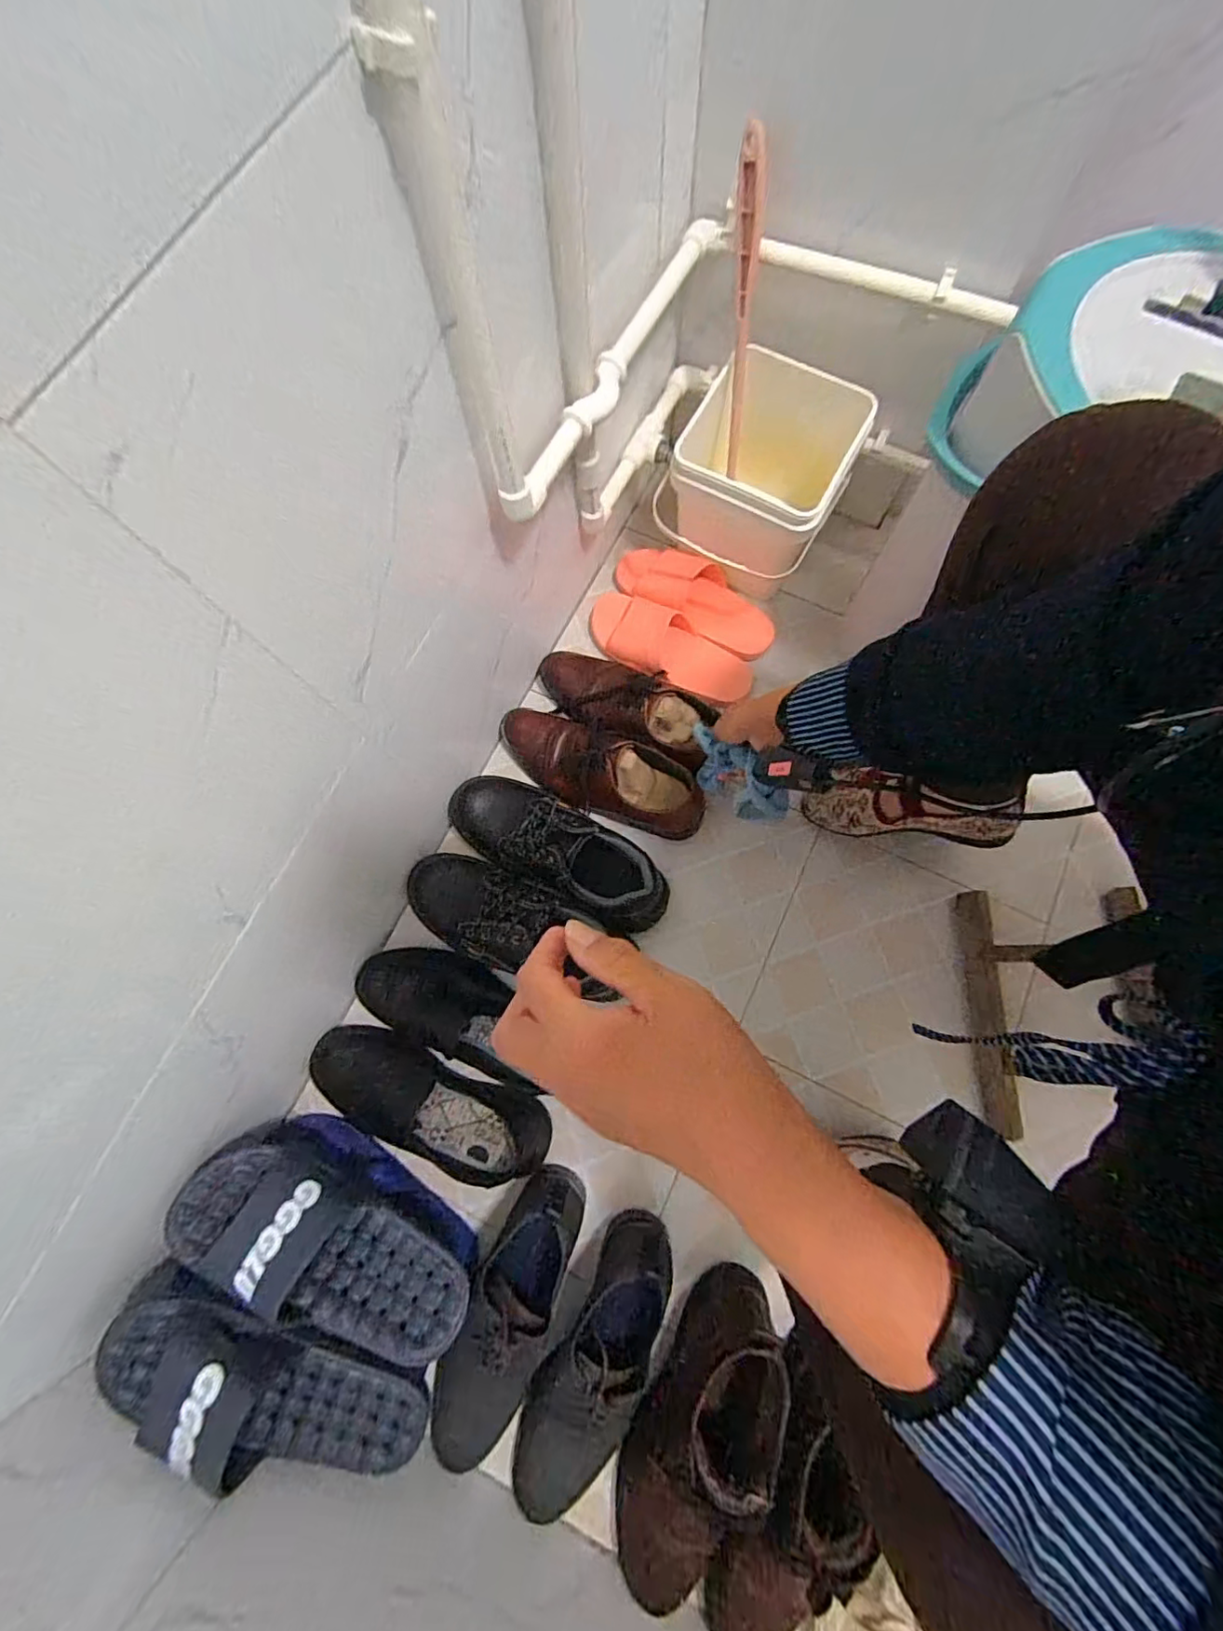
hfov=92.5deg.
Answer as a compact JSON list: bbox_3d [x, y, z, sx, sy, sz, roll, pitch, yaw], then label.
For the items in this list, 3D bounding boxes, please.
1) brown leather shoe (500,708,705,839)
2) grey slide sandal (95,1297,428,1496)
[{"bbox_3d":[-0.016,-0.057,0.740,0.281,0.117,0.098,29,78,9],"label":"brown leather shoe"},{"bbox_3d":[-0.281,0.481,0.476,0.270,0.065,0.109,30,77,-13],"label":"grey slide sandal"}]

